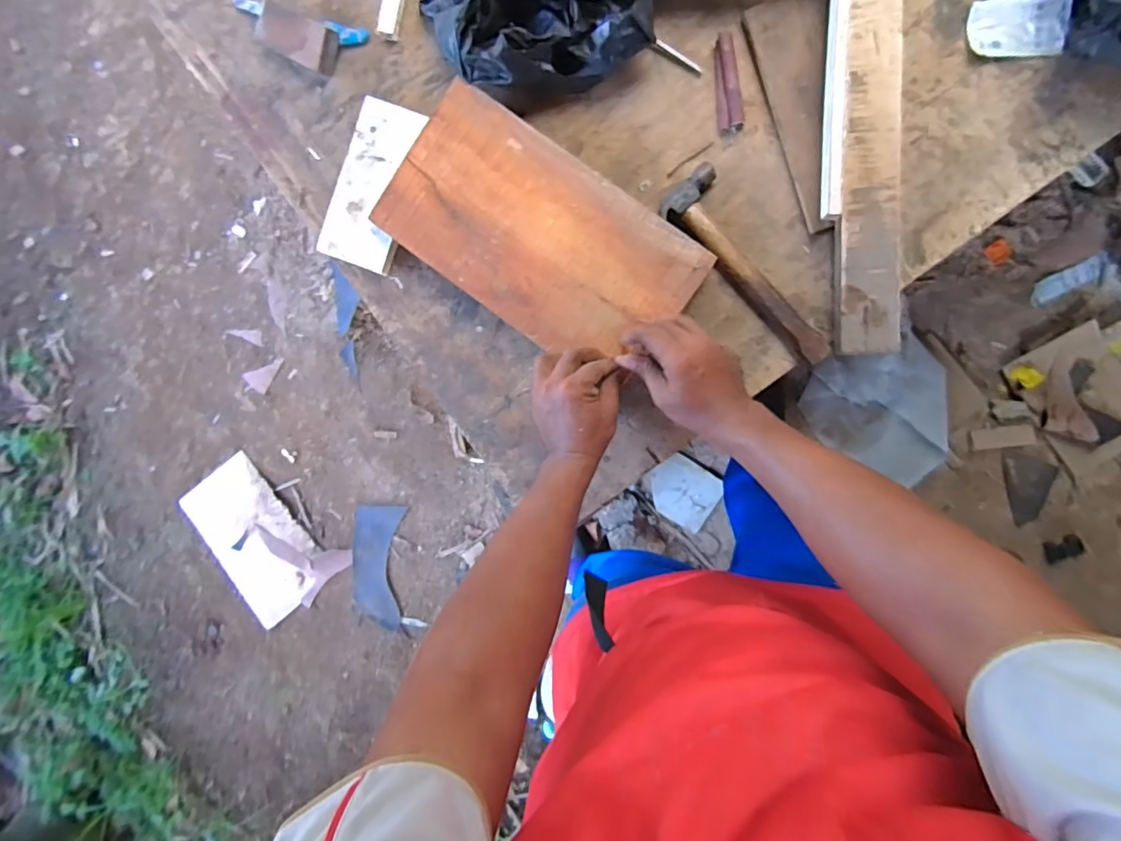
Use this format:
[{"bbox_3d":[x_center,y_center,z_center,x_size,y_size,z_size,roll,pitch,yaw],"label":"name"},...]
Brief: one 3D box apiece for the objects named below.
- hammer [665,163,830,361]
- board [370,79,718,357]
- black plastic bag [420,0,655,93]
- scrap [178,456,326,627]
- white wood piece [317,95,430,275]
[{"bbox_3d":[0.221,-0.174,0.600,0.065,0.028,0.250,-42,87,3],"label":"hammer"},{"bbox_3d":[-0.026,-0.207,0.595,0.344,0.010,0.187,36,98,5],"label":"board"},{"bbox_3d":[-0.034,-0.433,0.591,0.260,0.072,0.127,10,91,4],"label":"black plastic bag"},{"bbox_3d":[-0.903,0.346,1.568,0.257,0.023,0.455,-43,83,0],"label":"scrap"},{"bbox_3d":[-0.223,-0.283,0.641,0.091,0.026,0.193,22,96,7],"label":"white wood piece"}]

